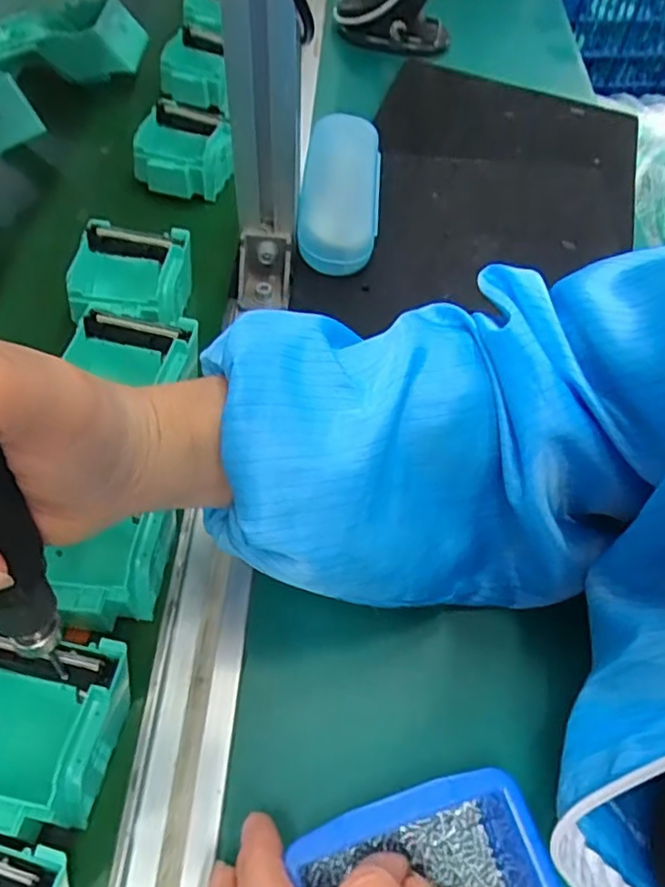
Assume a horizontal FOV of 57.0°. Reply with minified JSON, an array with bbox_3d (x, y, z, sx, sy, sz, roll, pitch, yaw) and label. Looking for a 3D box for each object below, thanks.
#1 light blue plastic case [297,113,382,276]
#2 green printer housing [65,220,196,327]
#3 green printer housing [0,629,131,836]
[{"bbox_3d":[0.008,-0.188,0.458,0.060,0.042,0.140,6,60,-3],"label":"light blue plastic case"},{"bbox_3d":[-0.141,-0.111,0.433,0.072,0.044,0.076,6,59,-2],"label":"green printer housing"},{"bbox_3d":[-0.136,0.128,0.277,0.075,0.038,0.076,9,59,0],"label":"green printer housing"}]

